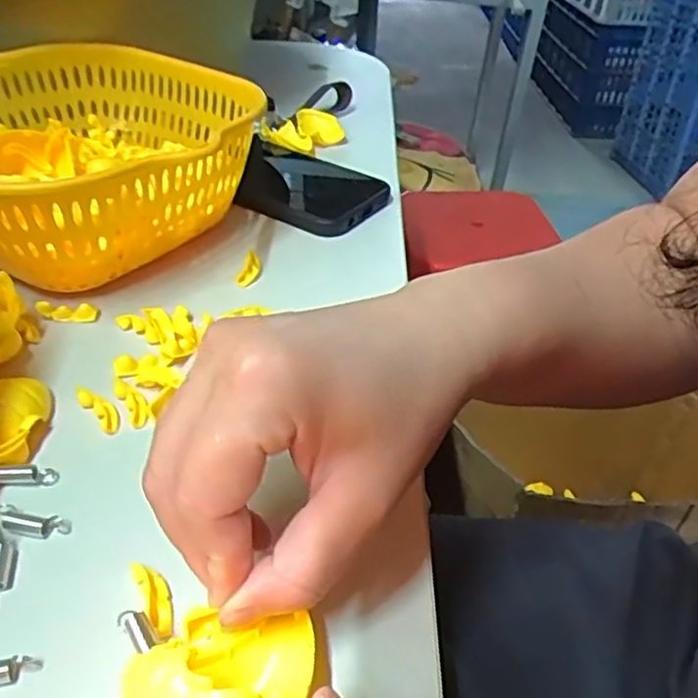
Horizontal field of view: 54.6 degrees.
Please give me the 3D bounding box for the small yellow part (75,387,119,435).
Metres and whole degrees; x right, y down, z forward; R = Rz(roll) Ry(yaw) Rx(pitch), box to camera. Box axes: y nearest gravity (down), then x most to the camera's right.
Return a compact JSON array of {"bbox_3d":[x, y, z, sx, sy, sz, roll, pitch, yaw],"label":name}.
[{"bbox_3d":[-0.113,0.026,0.305,0.009,0.006,0.032,-30,49,-35],"label":"small yellow part"}]

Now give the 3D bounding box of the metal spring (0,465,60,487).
[{"bbox_3d":[-0.129,0.050,0.270,0.024,0.007,0.008,8,36,-17],"label":"metal spring"}]

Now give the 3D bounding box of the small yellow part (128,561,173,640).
[{"bbox_3d":[-0.066,0.085,0.231,0.009,0.006,0.028,-19,43,-25],"label":"small yellow part"}]

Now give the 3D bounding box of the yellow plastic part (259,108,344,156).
[{"bbox_3d":[-0.038,-0.180,0.558,0.044,0.017,0.068,25,43,25],"label":"yellow plastic part"}]

